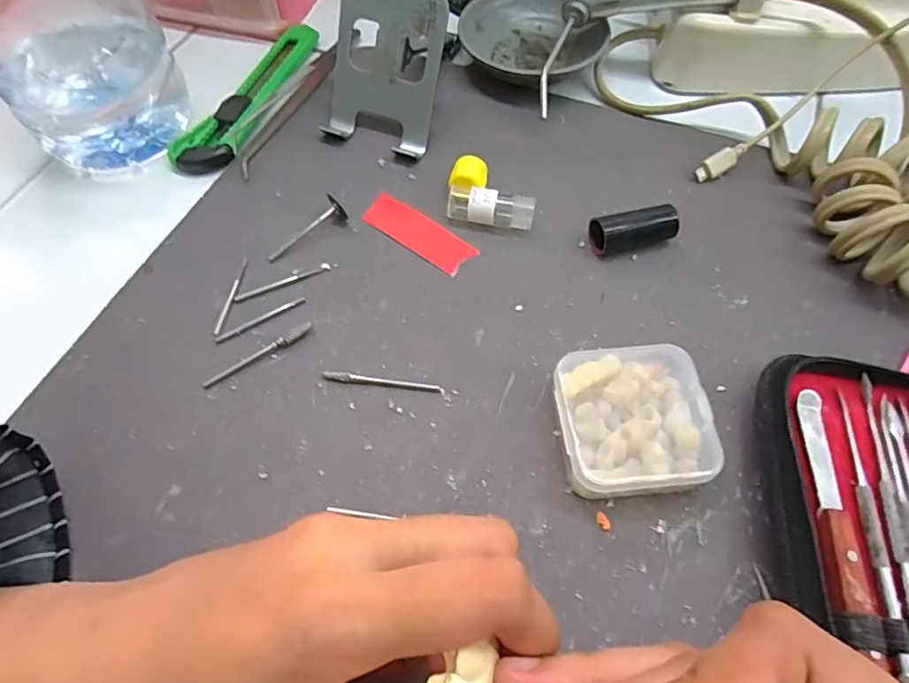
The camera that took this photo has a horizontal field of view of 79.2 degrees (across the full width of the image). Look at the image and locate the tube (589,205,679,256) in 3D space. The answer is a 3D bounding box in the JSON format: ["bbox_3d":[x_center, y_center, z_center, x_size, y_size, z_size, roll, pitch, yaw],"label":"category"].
[{"bbox_3d":[0.087,-0.054,0.267,0.040,0.018,0.015,-11,60,-6],"label":"tube"}]

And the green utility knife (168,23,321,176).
[{"bbox_3d":[-0.118,-0.148,0.327,0.030,0.008,0.134,20,62,12],"label":"green utility knife"}]

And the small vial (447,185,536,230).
[{"bbox_3d":[0.018,-0.066,0.274,0.042,0.017,0.014,13,61,8],"label":"small vial"}]

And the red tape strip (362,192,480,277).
[{"bbox_3d":[-0.018,-0.055,0.276,0.060,0.004,0.021,35,66,19],"label":"red tape strip"}]

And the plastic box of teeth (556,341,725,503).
[{"bbox_3d":[0.068,0.031,0.217,0.056,0.020,0.055,-3,60,-1],"label":"plastic box of teeth"}]

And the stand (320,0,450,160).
[{"bbox_3d":[-0.038,-0.145,0.291,0.059,0.065,0.047,19,62,11],"label":"stand"}]

